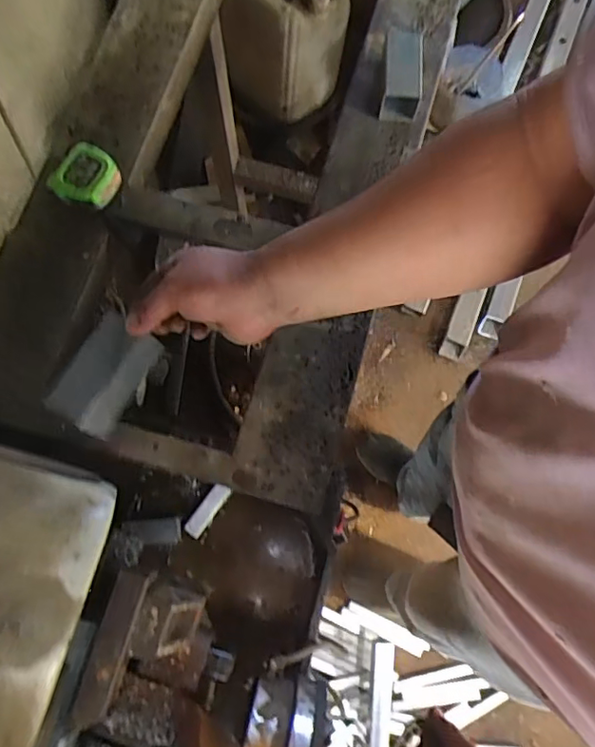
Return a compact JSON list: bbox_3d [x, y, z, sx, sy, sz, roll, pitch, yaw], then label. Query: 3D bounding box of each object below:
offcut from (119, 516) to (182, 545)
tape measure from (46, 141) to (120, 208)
[{"bbox_3d":[-0.176,0.189,0.660,0.071,0.020,0.029,2,76,-17],"label":"offcut"},{"bbox_3d":[-0.218,-0.203,0.568,0.054,0.024,0.061,37,79,8],"label":"tape measure"}]

